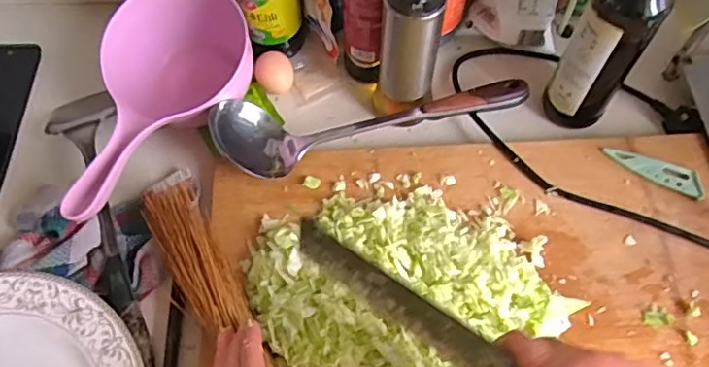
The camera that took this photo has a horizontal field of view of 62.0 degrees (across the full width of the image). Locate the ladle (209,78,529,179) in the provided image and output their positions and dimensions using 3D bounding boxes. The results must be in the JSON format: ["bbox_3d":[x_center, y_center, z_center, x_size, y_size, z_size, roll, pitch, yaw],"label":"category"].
[{"bbox_3d":[0.017,-0.073,0.603,0.314,0.080,0.089,-20,64,-11],"label":"ladle"}]

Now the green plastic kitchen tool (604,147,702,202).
[{"bbox_3d":[0.290,-0.014,0.571,0.093,0.006,0.031,26,65,13],"label":"green plastic kitchen tool"}]

